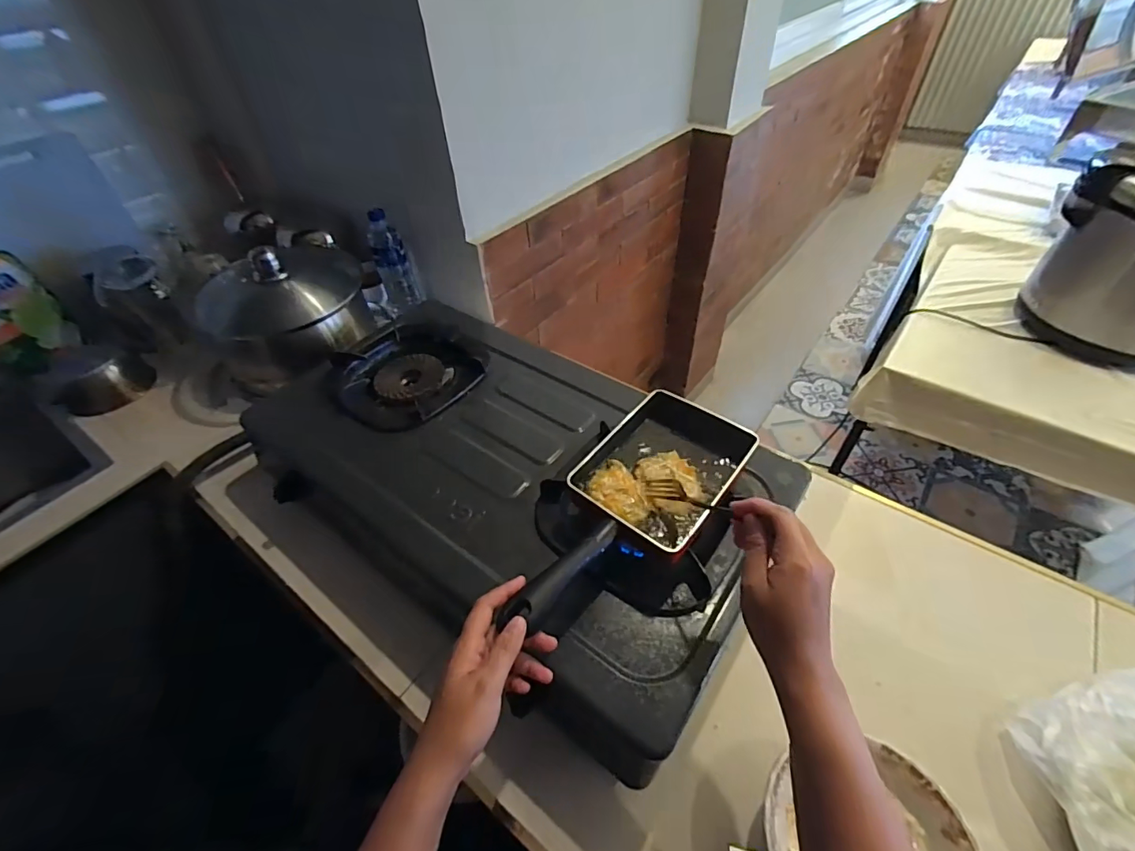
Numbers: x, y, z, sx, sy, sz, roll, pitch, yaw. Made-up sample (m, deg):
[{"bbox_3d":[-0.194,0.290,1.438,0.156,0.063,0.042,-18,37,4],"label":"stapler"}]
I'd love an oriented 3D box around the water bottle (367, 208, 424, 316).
[{"bbox_3d":[-0.365,-0.339,1.027,0.076,0.221,0.072,-16,47,-12],"label":"water bottle"}]

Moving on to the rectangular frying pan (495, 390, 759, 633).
[{"bbox_3d":[0.070,0.077,0.502,0.150,0.051,0.339,25,46,25],"label":"rectangular frying pan"}]

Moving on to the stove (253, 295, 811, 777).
[{"bbox_3d":[-0.093,0.036,0.638,0.681,0.121,0.396,26,53,26],"label":"stove"}]

